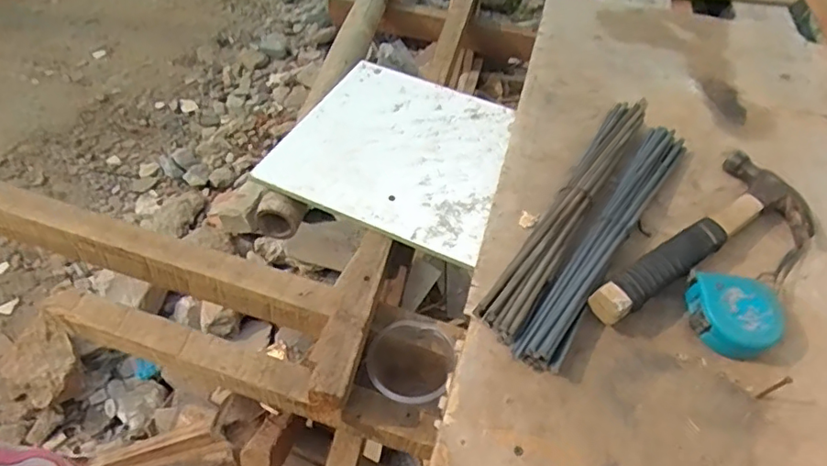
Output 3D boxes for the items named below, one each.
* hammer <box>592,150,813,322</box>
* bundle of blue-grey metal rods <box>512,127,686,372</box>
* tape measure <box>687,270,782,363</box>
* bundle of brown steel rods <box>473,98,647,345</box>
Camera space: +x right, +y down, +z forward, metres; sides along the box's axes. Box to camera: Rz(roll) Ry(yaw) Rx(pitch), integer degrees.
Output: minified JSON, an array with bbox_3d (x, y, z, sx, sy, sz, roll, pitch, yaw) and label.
[{"bbox_3d":[0.326,0.025,0.595,0.330,0.041,0.123,-34,60,-31],"label":"hammer"},{"bbox_3d":[0.219,-0.002,0.616,0.044,0.031,0.400,30,52,19],"label":"bundle of blue-grey metal rods"},{"bbox_3d":[0.311,0.081,0.546,0.078,0.041,0.079,5,48,-3],"label":"tape measure"},{"bbox_3d":[0.185,-0.038,0.637,0.049,0.034,0.417,29,51,18],"label":"bundle of brown steel rods"}]

